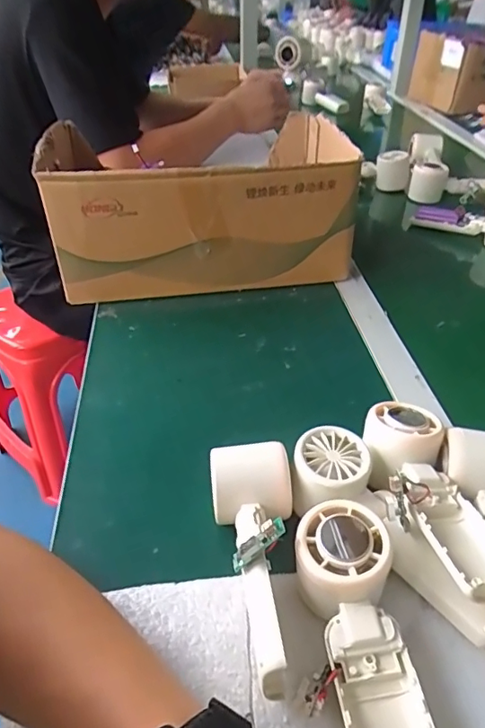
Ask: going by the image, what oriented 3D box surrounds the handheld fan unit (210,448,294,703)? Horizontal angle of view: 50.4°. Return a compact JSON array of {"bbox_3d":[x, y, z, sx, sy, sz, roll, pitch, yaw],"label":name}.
[{"bbox_3d":[0.012,0.118,0.332,0.057,0.069,0.160,-6,39,-6],"label":"handheld fan unit"}]

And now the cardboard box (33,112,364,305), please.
[{"bbox_3d":[-0.056,-0.213,0.654,0.350,0.179,0.221,-6,39,-6],"label":"cardboard box"}]

